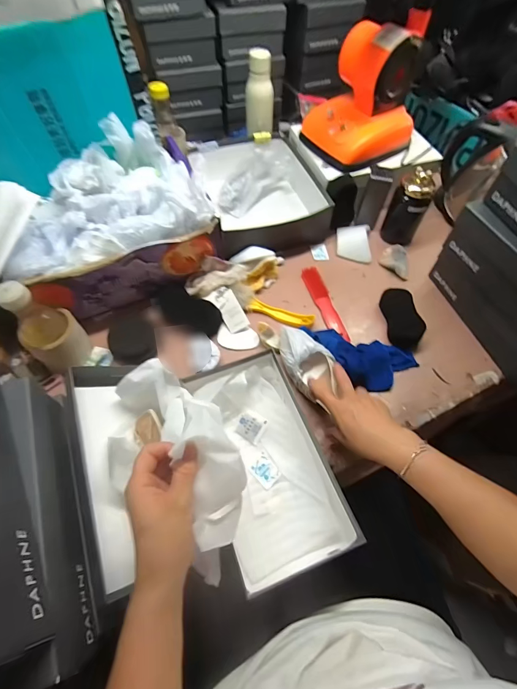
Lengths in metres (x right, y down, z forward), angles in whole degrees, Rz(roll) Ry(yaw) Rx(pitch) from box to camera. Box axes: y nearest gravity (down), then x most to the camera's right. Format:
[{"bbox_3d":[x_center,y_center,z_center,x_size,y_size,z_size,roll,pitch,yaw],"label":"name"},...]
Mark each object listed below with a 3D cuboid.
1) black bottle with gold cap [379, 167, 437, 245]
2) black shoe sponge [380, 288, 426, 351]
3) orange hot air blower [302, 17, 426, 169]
[{"bbox_3d":[0.319,-0.292,0.739,0.071,0.154,0.061,21,61,11],"label":"black bottle with gold cap"},{"bbox_3d":[0.278,-0.051,0.666,0.055,0.035,0.128,-3,60,-3],"label":"black shoe sponge"},{"bbox_3d":[0.217,-0.512,0.711,0.190,0.189,0.177,-32,65,-18],"label":"orange hot air blower"}]

